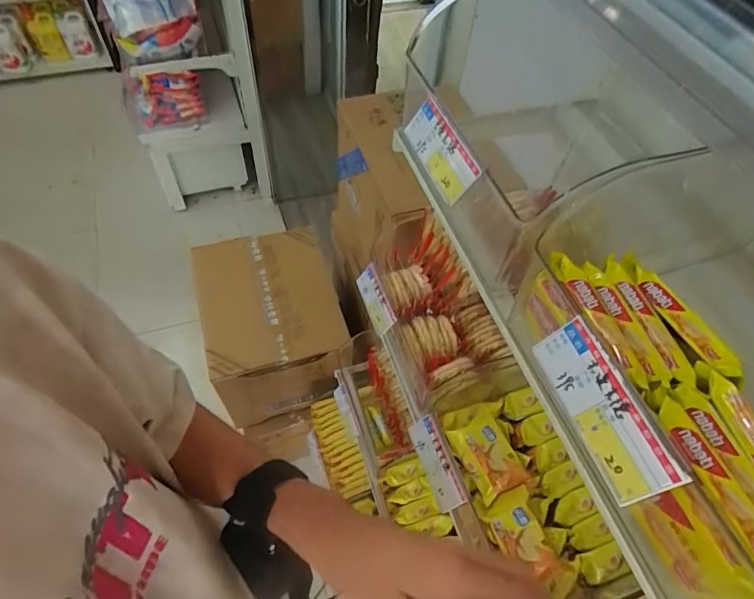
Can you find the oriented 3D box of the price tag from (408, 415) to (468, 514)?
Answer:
[{"bbox_3d":[0.068,0.192,0.558,0.007,0.043,0.104,16,43,-44],"label":"price tag"}]

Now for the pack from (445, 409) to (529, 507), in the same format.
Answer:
[{"bbox_3d":[0.131,0.183,0.563,0.063,0.029,0.091,-23,61,-18],"label":"pack"}]

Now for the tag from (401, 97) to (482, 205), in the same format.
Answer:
[{"bbox_3d":[0.054,-0.127,0.407,0.008,0.039,0.105,5,52,-39],"label":"tag"}]

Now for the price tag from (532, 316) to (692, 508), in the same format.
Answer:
[{"bbox_3d":[0.133,0.064,0.282,0.004,0.042,0.103,7,50,-40],"label":"price tag"}]

